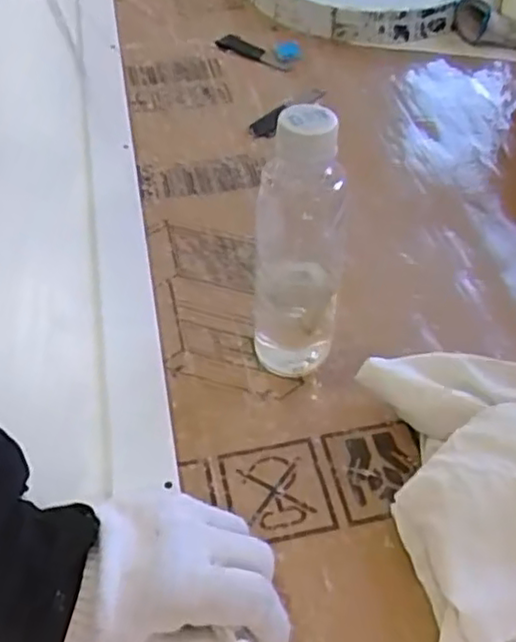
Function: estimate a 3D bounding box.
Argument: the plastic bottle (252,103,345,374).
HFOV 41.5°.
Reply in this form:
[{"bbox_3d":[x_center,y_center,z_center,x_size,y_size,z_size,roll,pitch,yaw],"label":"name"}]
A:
[{"bbox_3d":[0.023,-0.046,0.428,0.052,0.189,0.061,0,48,2],"label":"plastic bottle"}]

